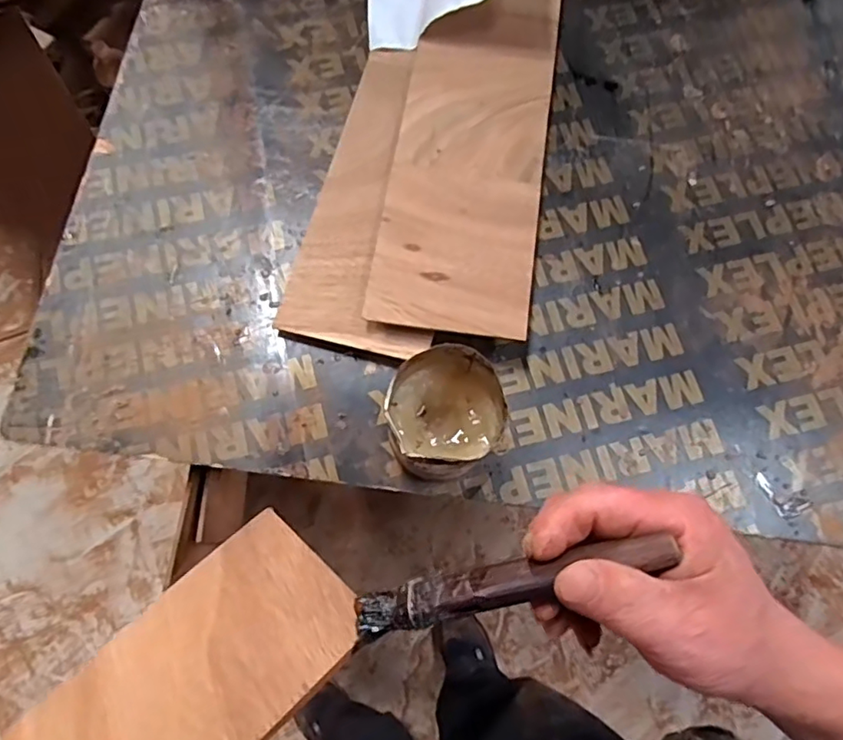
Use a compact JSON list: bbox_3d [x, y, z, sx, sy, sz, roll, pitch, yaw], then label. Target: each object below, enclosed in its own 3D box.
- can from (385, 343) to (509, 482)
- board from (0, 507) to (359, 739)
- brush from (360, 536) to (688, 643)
[{"bbox_3d":[0.019,0.037,0.457,0.088,0.102,0.084,0,75,-1],"label":"can"},{"bbox_3d":[-0.162,0.192,0.270,0.288,0.138,0.006,-41,122,-24],"label":"board"},{"bbox_3d":[0.035,0.091,0.248,0.138,0.011,0.018,-19,75,15],"label":"brush"}]

